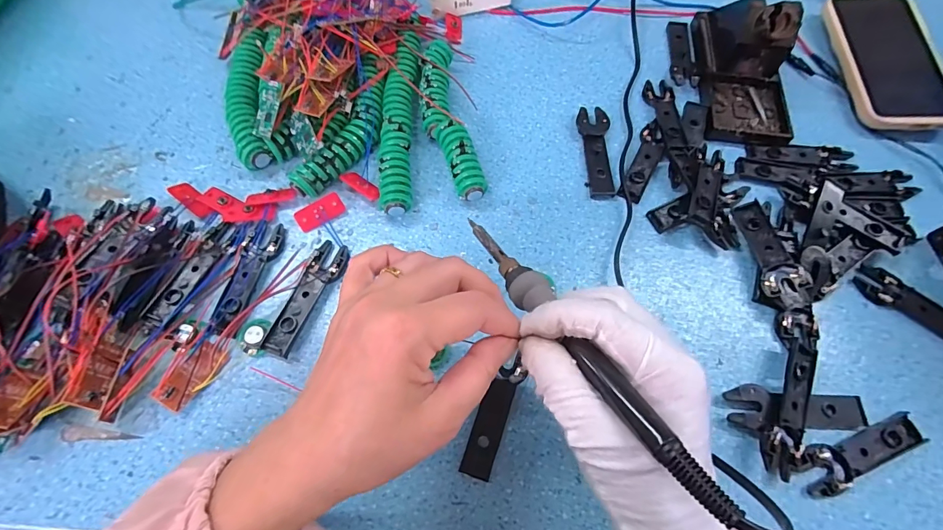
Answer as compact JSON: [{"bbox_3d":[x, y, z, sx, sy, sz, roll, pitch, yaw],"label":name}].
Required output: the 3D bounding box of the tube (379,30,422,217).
[{"bbox_3d":[-0.062,-0.129,0.373,0.027,0.027,0.187,1,66,-1],"label":"tube"}]

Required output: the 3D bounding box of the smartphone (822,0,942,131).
[{"bbox_3d":[0.406,-0.201,0.406,0.086,0.013,0.162,1,70,6],"label":"smartphone"}]

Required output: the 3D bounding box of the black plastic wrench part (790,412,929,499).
[{"bbox_3d":[0.254,0.124,0.278,0.093,0.007,0.027,-19,68,-9],"label":"black plastic wrench part"}]

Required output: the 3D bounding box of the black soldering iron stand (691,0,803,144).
[{"bbox_3d":[0.258,-0.197,0.384,0.072,0.068,0.159,5,66,1],"label":"black soldering iron stand"}]

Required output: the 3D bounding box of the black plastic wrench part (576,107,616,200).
[{"bbox_3d":[0.110,-0.101,0.375,0.027,0.009,0.091,1,66,-1],"label":"black plastic wrench part"}]

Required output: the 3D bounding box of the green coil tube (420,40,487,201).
[{"bbox_3d":[-0.023,-0.131,0.377,0.039,0.027,0.167,-11,67,-6],"label":"green coil tube"}]

